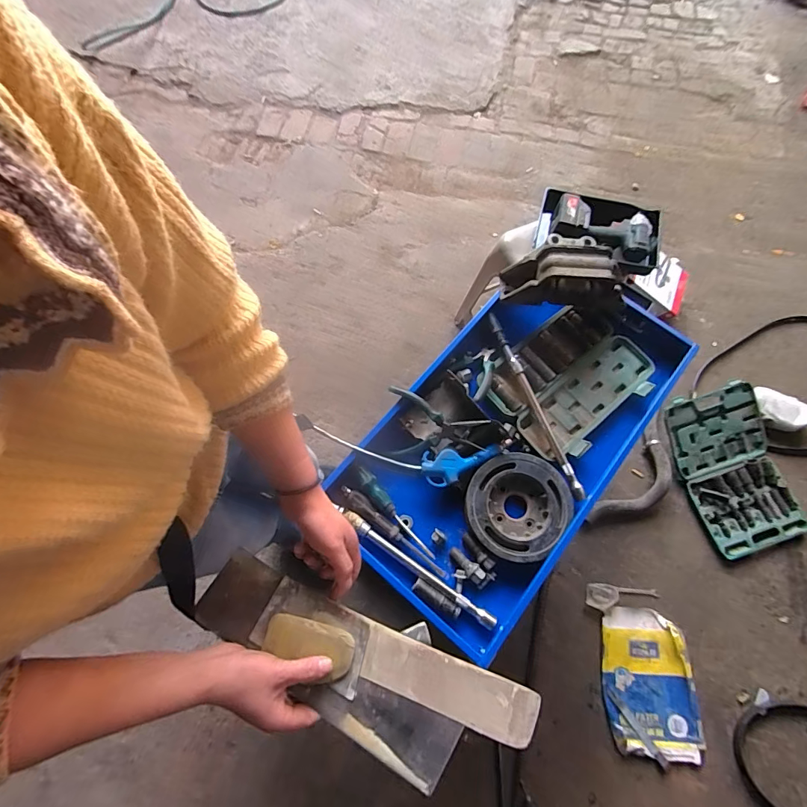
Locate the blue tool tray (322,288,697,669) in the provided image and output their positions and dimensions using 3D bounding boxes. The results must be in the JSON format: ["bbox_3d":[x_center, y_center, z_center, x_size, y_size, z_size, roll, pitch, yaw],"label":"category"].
[{"bbox_3d":[0.188,0.043,0.743,0.363,0.086,0.659,40,76,10],"label":"blue tool tray"}]

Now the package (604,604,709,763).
[{"bbox_3d":[0.688,0.775,1.185,0.244,0.043,0.355,6,70,2],"label":"package"}]

